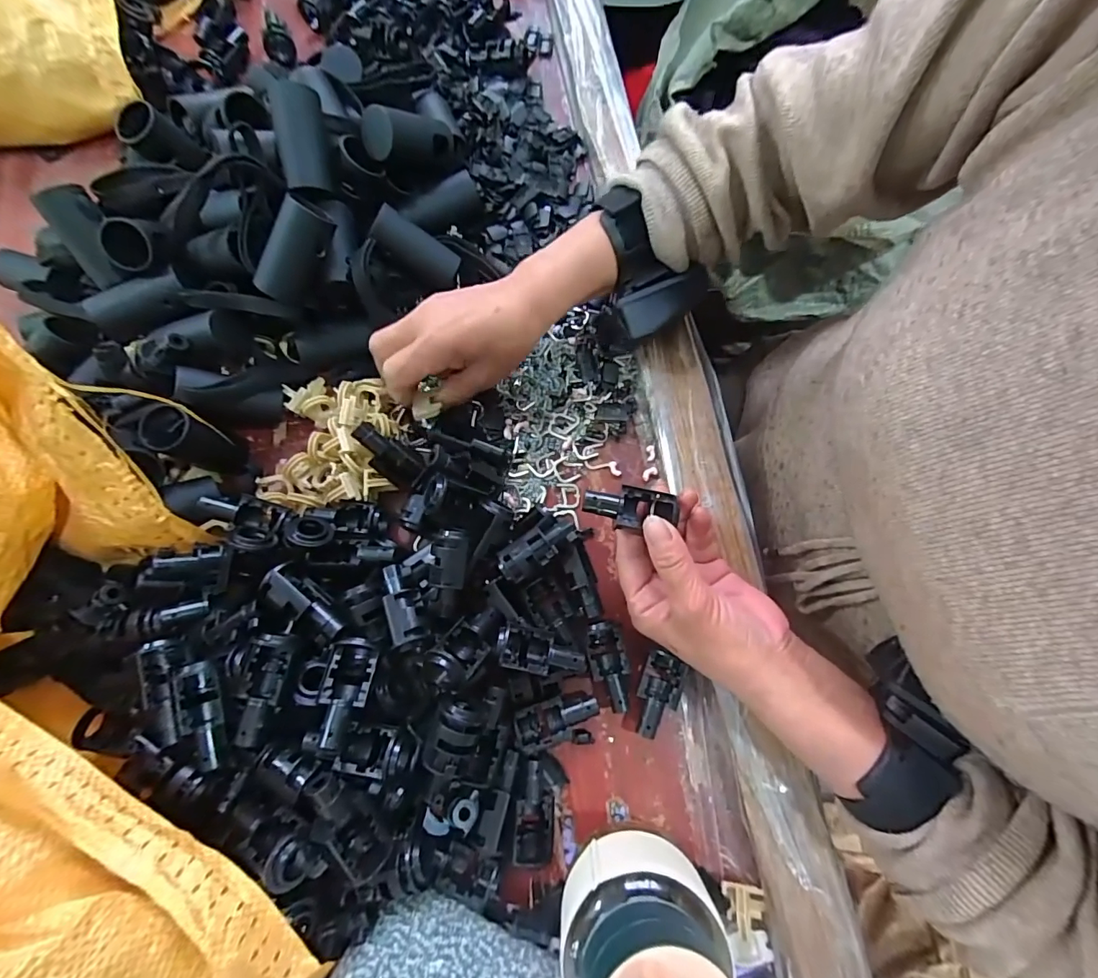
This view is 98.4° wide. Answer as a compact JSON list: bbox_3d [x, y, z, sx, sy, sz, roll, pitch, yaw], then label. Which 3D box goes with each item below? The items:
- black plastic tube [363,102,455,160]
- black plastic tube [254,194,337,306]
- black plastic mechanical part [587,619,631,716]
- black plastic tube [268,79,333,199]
[{"bbox_3d":[-0.096,-0.249,0.337,0.065,0.030,0.025,-29,75,-40],"label":"black plastic tube"},{"bbox_3d":[-0.164,-0.153,0.308,0.022,0.029,0.061,38,110,9],"label":"black plastic tube"},{"bbox_3d":[0.038,0.110,0.296,0.022,0.027,0.052,-9,76,-2],"label":"black plastic mechanical part"},{"bbox_3d":[-0.162,-0.226,0.309,0.026,0.025,0.064,-6,102,-1],"label":"black plastic tube"}]

